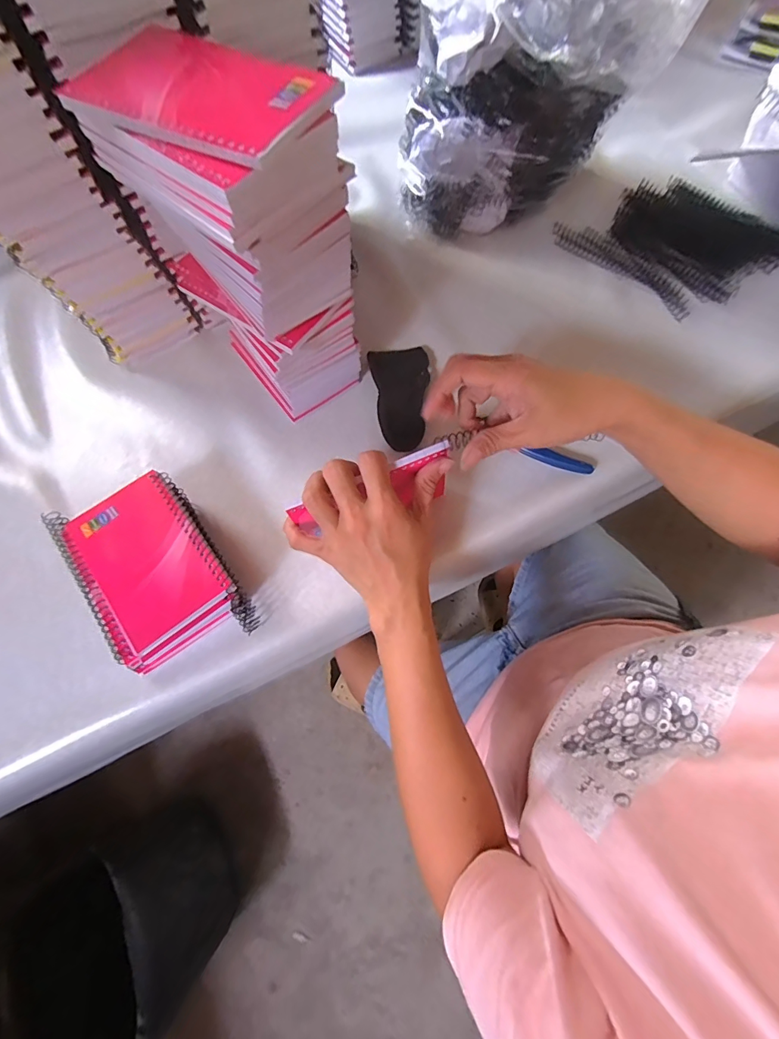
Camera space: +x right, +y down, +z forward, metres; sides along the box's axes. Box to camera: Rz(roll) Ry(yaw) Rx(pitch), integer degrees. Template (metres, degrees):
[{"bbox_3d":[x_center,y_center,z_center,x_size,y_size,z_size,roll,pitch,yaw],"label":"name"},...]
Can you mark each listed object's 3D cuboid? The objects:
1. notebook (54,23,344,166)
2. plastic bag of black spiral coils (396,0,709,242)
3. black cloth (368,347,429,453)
[{"bbox_3d":[-0.101,-0.230,0.217,0.132,0.013,0.080,28,77,5],"label":"notebook"},{"bbox_3d":[0.125,-0.428,0.398,0.179,0.252,0.202,-43,73,-12],"label":"plastic bag of black spiral coils"},{"bbox_3d":[0.013,-0.126,0.417,0.057,0.019,0.117,-6,70,0],"label":"black cloth"}]

